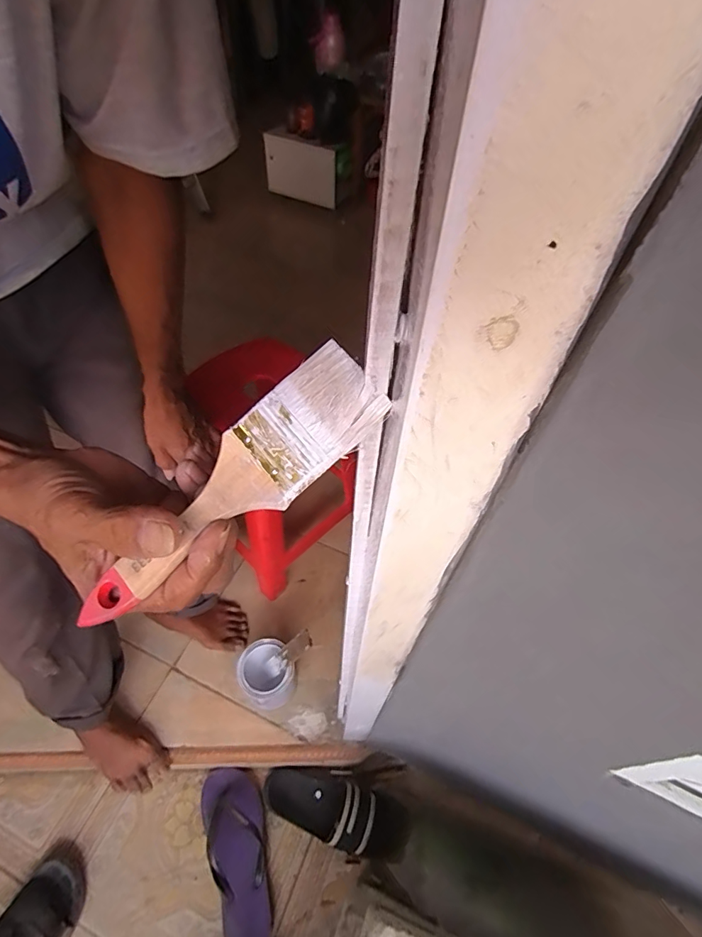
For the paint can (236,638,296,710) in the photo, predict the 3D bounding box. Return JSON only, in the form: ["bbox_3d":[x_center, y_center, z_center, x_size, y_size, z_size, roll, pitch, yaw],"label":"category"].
[{"bbox_3d":[-0.167,0.410,0.904,0.100,0.122,0.109,1,52,-2],"label":"paint can"}]

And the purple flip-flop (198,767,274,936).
[{"bbox_3d":[-0.202,0.690,0.821,0.106,0.041,0.268,-18,55,-16],"label":"purple flip-flop"}]

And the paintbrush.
[{"bbox_3d":[-0.059,0.012,0.214,0.167,0.017,0.043,-41,60,4],"label":"paintbrush"}]

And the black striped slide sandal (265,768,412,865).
[{"bbox_3d":[-0.027,0.639,0.850,0.273,0.059,0.099,16,53,10],"label":"black striped slide sandal"}]

